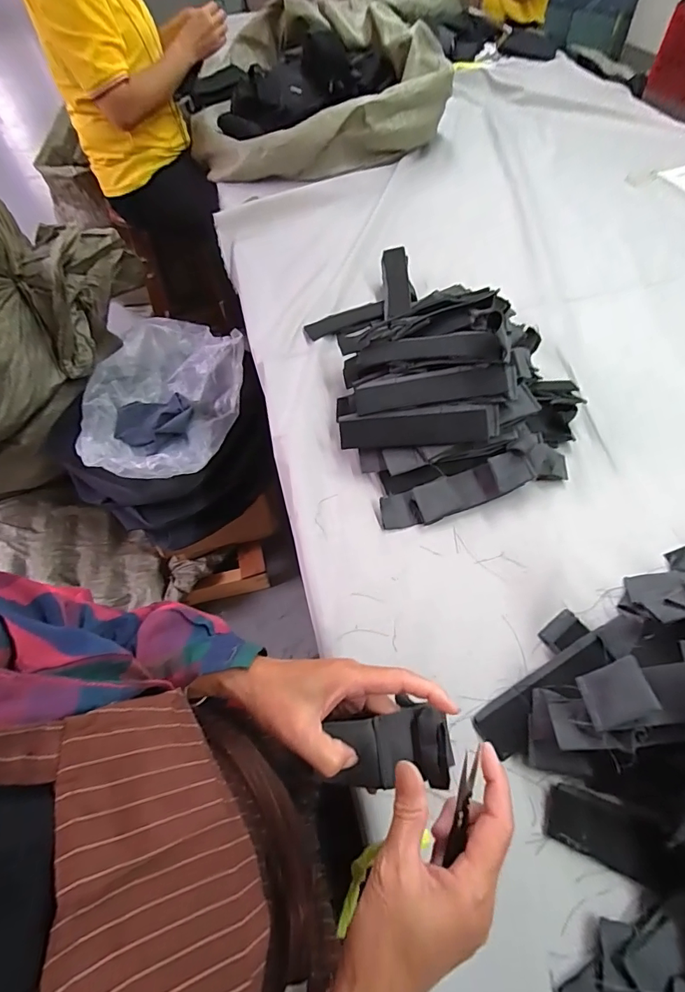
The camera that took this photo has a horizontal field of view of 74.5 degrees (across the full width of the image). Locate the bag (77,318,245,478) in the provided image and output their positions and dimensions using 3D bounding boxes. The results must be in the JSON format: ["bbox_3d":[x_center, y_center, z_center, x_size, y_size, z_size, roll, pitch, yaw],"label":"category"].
[{"bbox_3d":[-0.407,-0.218,1.003,0.322,0.100,0.401,11,59,9],"label":"bag"}]

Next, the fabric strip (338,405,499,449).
[{"bbox_3d":[0.092,-0.085,0.567,0.195,0.013,0.043,-2,99,17],"label":"fabric strip"}]

